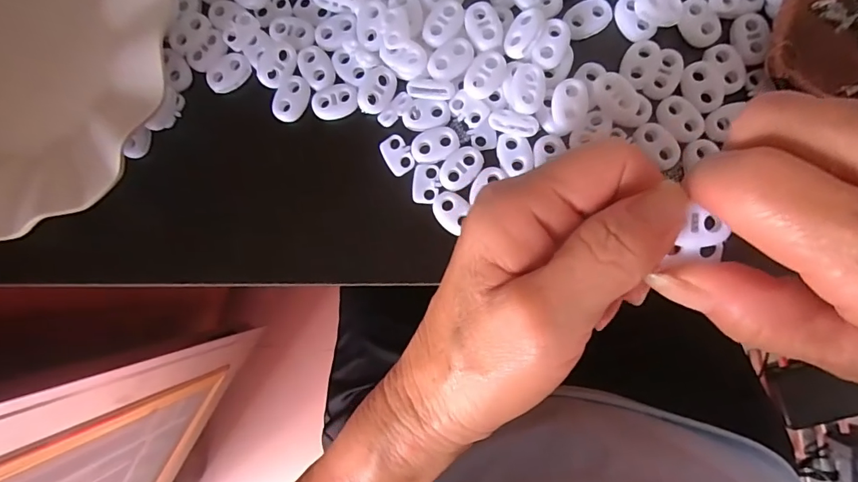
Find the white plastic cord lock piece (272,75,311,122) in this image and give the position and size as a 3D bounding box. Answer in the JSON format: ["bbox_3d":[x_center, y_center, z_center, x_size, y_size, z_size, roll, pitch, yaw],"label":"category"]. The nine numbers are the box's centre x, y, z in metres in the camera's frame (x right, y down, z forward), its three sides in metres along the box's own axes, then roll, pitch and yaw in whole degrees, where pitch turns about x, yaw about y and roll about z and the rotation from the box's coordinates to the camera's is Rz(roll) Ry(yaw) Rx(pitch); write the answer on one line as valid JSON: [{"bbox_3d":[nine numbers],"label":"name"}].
[{"bbox_3d":[-0.066,-0.069,0.224,0.014,0.004,0.022,27,89,5],"label":"white plastic cord lock piece"}]

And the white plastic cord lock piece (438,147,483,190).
[{"bbox_3d":[0.015,-0.034,0.213,0.023,0.004,0.015,-43,85,3],"label":"white plastic cord lock piece"}]

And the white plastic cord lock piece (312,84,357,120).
[{"bbox_3d":[-0.045,-0.067,0.219,0.022,0.004,0.016,-13,88,5],"label":"white plastic cord lock piece"}]

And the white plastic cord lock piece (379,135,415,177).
[{"bbox_3d":[-0.015,-0.041,0.218,0.013,0.004,0.019,-24,87,4],"label":"white plastic cord lock piece"}]

